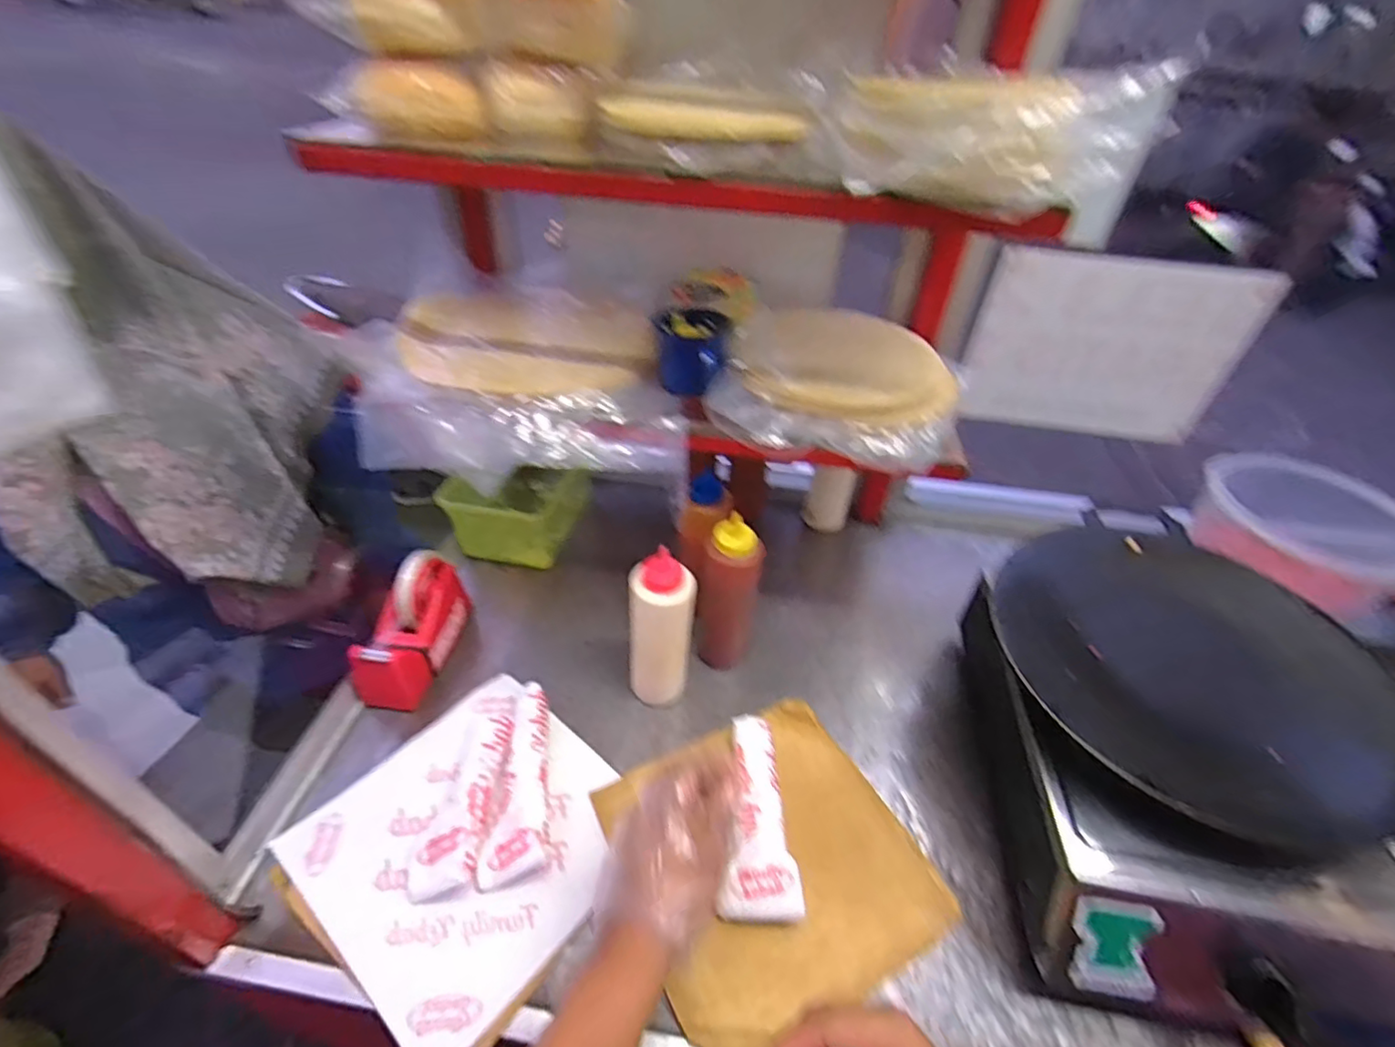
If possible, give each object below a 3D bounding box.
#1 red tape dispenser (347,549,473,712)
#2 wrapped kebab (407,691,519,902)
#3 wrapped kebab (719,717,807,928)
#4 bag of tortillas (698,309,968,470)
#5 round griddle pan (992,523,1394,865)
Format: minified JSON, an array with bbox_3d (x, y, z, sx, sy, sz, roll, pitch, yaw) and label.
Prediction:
[{"bbox_3d":[-0.319,0.113,0.674,0.071,0.093,0.160,11,41,4],"label":"red tape dispenser"},{"bbox_3d":[-0.216,0.247,0.574,0.055,0.035,0.196,7,41,0],"label":"wrapped kebab"},{"bbox_3d":[0.056,0.265,0.561,0.060,0.023,0.180,4,43,-4],"label":"wrapped kebab"},{"bbox_3d":[0.152,-0.157,0.618,0.237,0.061,0.255,16,42,10],"label":"bag of tortillas"},{"bbox_3d":[0.443,0.135,0.545,0.325,0.072,0.300,4,41,-4],"label":"round griddle pan"}]

